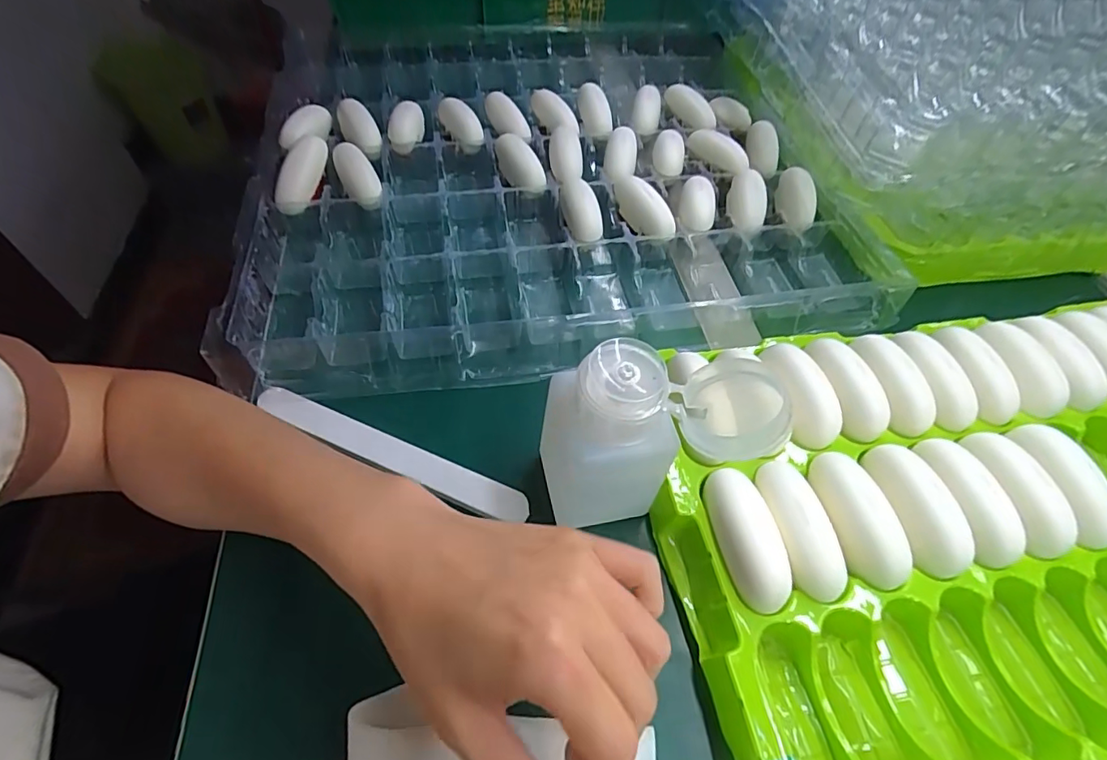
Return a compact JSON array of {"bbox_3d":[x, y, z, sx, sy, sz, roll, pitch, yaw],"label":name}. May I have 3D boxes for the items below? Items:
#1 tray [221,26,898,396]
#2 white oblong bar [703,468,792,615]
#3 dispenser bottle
[{"bbox_3d":[-0.006,-0.203,0.464,0.457,0.044,0.481,-5,55,-7],"label":"tray"},{"bbox_3d":[0.091,0.073,0.248,0.022,0.020,0.066,-10,55,-10],"label":"white oblong bar"},{"bbox_3d":[0.043,0.032,0.250,0.094,0.103,0.043,5,54,0],"label":"dispenser bottle"}]

